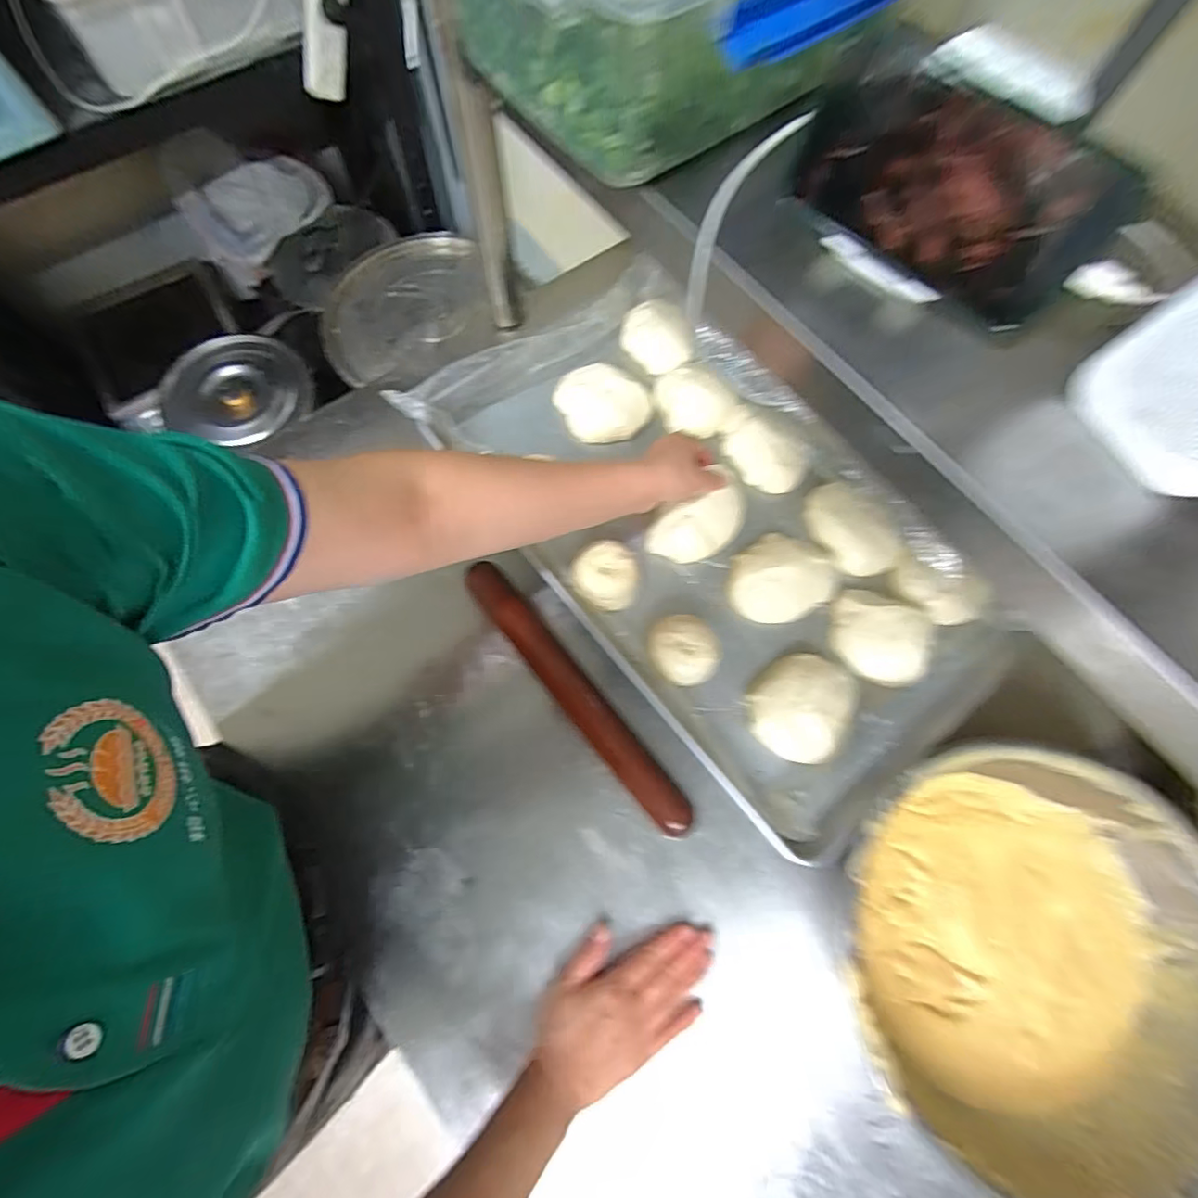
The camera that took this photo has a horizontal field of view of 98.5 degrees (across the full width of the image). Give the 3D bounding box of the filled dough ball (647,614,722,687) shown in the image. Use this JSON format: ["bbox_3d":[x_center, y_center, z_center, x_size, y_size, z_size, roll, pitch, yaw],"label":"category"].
[{"bbox_3d":[0.082,0.051,0.506,0.059,0.046,0.069,-41,79,-13],"label":"filled dough ball"}]

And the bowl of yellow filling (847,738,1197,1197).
[{"bbox_3d":[0.349,0.287,0.429,0.301,0.090,0.303,1,73,-3],"label":"bowl of yellow filling"}]

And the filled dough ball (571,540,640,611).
[{"bbox_3d":[0.009,-0.023,0.534,0.065,0.042,0.061,1,73,-3],"label":"filled dough ball"}]

